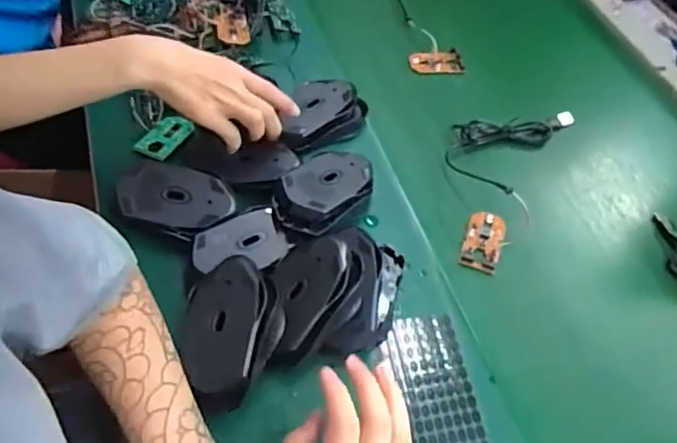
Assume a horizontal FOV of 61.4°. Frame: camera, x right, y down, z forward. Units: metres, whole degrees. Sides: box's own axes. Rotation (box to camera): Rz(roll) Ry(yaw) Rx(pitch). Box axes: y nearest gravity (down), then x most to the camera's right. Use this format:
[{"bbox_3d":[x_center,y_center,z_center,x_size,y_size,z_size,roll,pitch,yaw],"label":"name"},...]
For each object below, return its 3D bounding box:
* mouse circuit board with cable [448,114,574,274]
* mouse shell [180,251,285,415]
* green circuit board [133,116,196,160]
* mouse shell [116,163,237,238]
[{"bbox_3d":[0.172,-0.066,0.615,0.112,0.043,0.257,25,56,14],"label":"mouse circuit board with cable"},{"bbox_3d":[-0.086,0.086,0.459,0.078,0.033,0.112,-2,54,-5],"label":"mouse shell"},{"bbox_3d":[-0.186,-0.092,0.614,0.036,0.006,0.066,31,51,2],"label":"green circuit board"},{"bbox_3d":[-0.154,-0.022,0.537,0.102,0.027,0.057,14,54,6],"label":"mouse shell"}]

